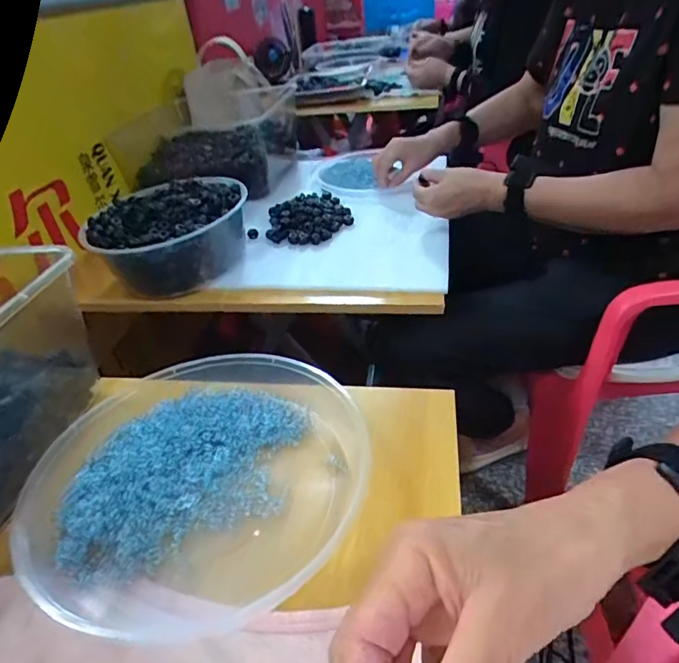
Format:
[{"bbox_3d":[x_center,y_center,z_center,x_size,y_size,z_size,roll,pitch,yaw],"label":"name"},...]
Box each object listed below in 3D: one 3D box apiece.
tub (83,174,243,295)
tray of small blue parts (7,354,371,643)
[{"bbox_3d":[-0.245,-0.151,0.728,0.218,0.091,0.223,-14,37,-10],"label":"tub"},{"bbox_3d":[-0.100,0.095,0.367,0.240,0.033,0.235,-12,36,-7],"label":"tray of small blue parts"}]

